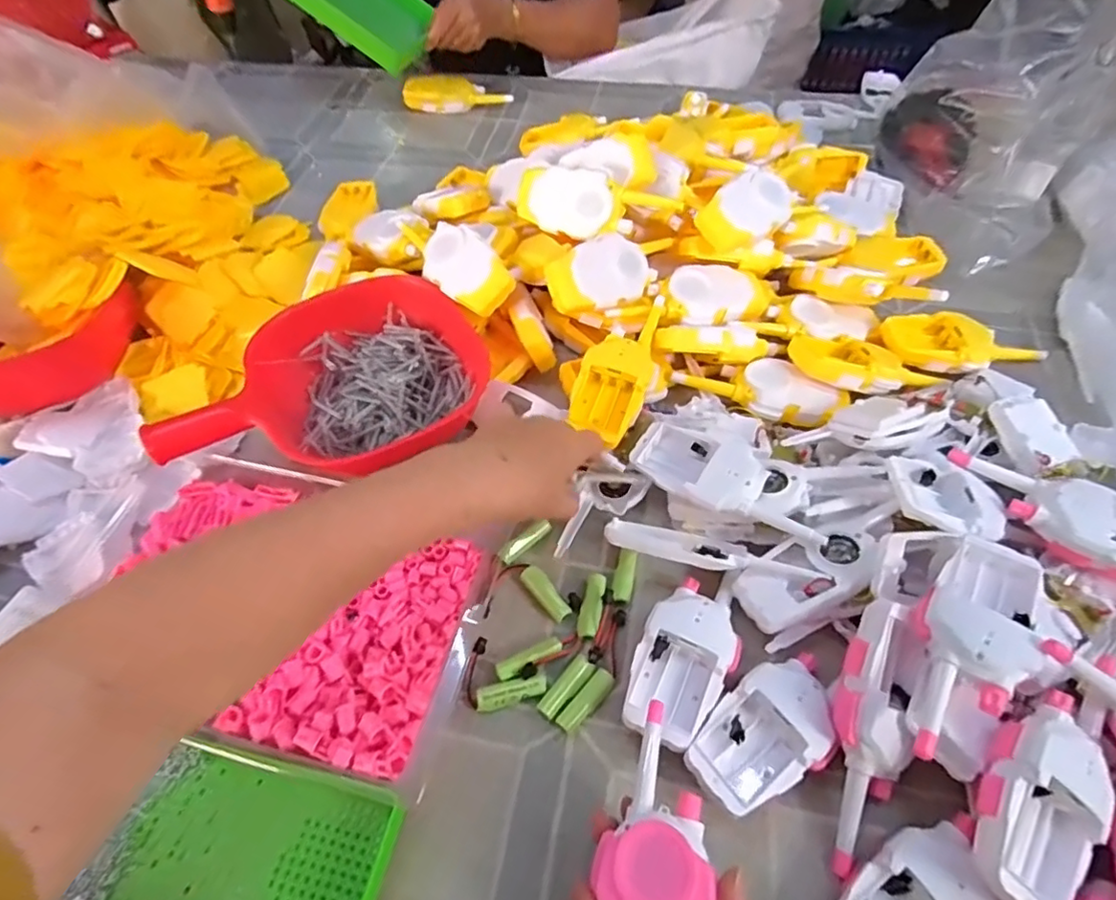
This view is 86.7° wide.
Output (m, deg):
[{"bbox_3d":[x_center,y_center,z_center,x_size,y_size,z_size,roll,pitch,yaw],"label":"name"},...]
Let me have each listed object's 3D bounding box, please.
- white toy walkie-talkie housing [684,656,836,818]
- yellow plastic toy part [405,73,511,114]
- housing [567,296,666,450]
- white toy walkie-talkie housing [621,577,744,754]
[{"bbox_3d":[0.145,0.190,0.400,0.117,0.027,0.065,-34,61,-20],"label":"white toy walkie-talkie housing"},{"bbox_3d":[-0.160,-0.566,0.944,0.173,0.039,0.059,-6,56,-3],"label":"yellow plastic toy part"},{"bbox_3d":[0.059,-0.078,0.557,0.065,0.044,0.167,17,58,13],"label":"housing"},{"bbox_3d":[0.093,0.151,0.431,0.065,0.027,0.121,24,60,17],"label":"white toy walkie-talkie housing"}]

